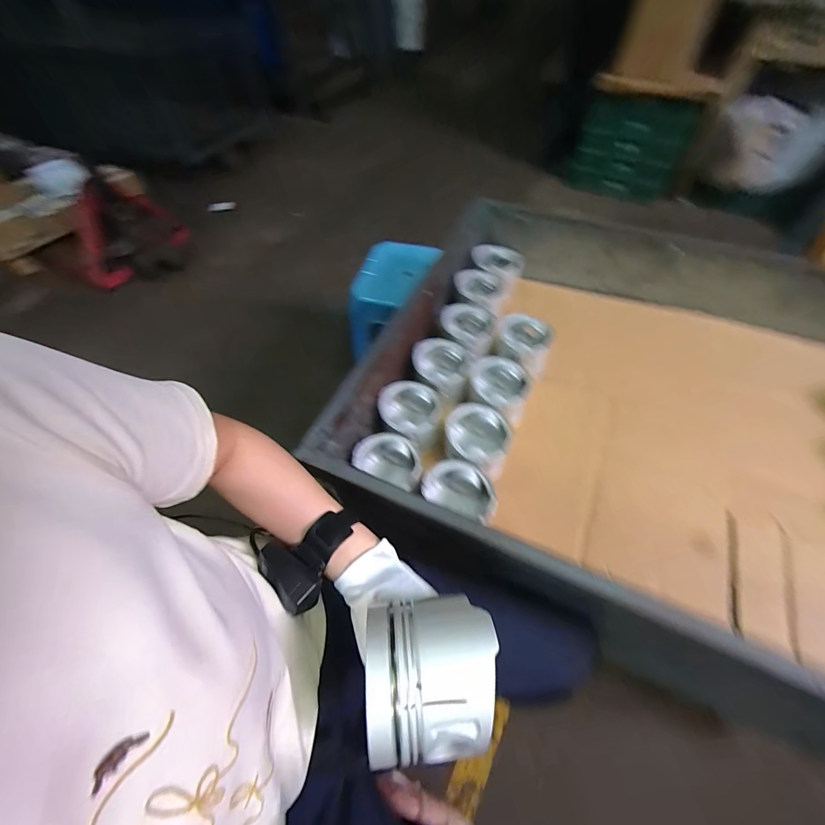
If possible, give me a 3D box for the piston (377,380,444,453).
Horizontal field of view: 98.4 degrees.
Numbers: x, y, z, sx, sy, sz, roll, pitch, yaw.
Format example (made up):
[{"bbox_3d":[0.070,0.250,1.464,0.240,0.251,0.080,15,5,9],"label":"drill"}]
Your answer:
[{"bbox_3d":[-0.001,0.007,0.633,0.104,0.073,0.112,-15,57,-6],"label":"piston"}]

